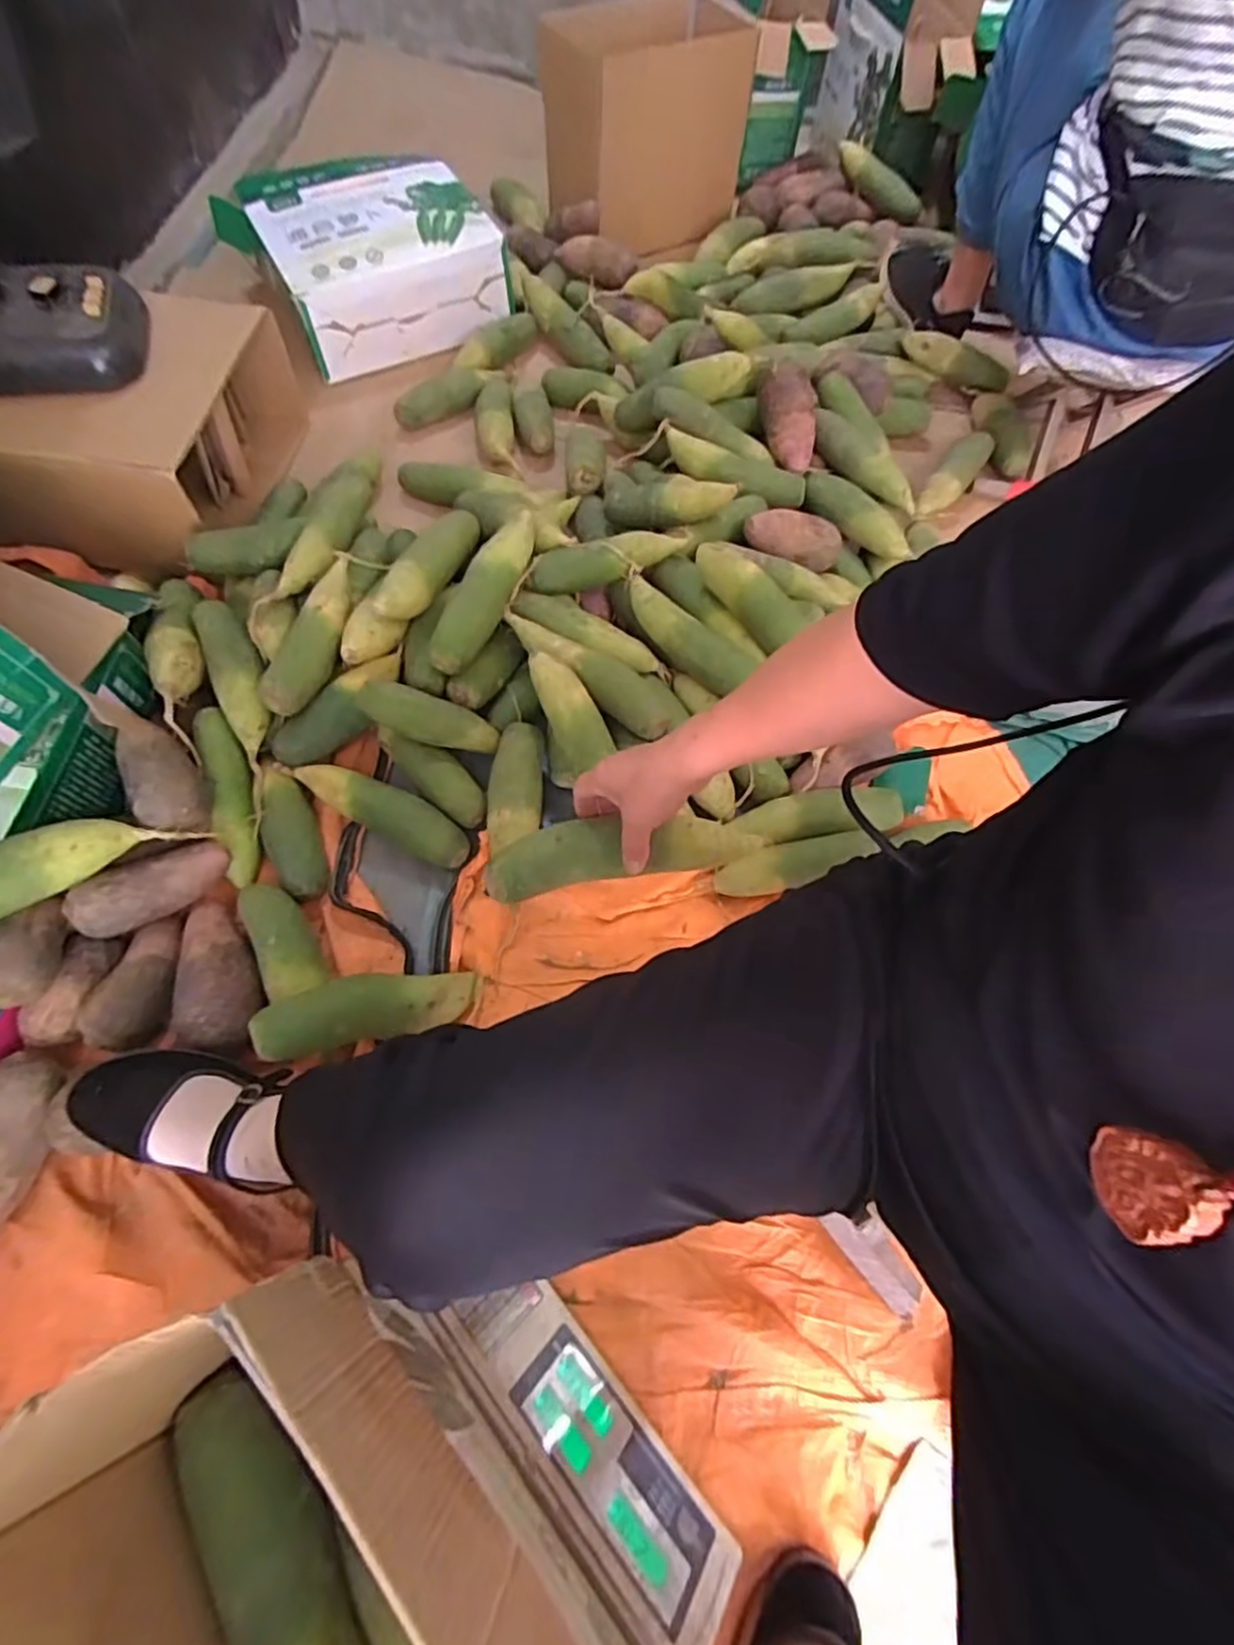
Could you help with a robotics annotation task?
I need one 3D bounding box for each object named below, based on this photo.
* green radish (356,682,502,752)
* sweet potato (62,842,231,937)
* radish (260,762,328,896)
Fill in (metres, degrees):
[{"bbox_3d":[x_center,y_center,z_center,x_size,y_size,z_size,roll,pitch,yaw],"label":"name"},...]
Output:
[{"bbox_3d":[-0.212,-0.118,0.782,0.161,0.048,0.051,17,62,-21],"label":"green radish"},{"bbox_3d":[-0.466,0.066,0.689,0.143,0.053,0.047,-29,67,-34],"label":"sweet potato"},{"bbox_3d":[-0.363,0.010,0.763,0.055,0.047,0.158,-20,66,-12],"label":"radish"}]

